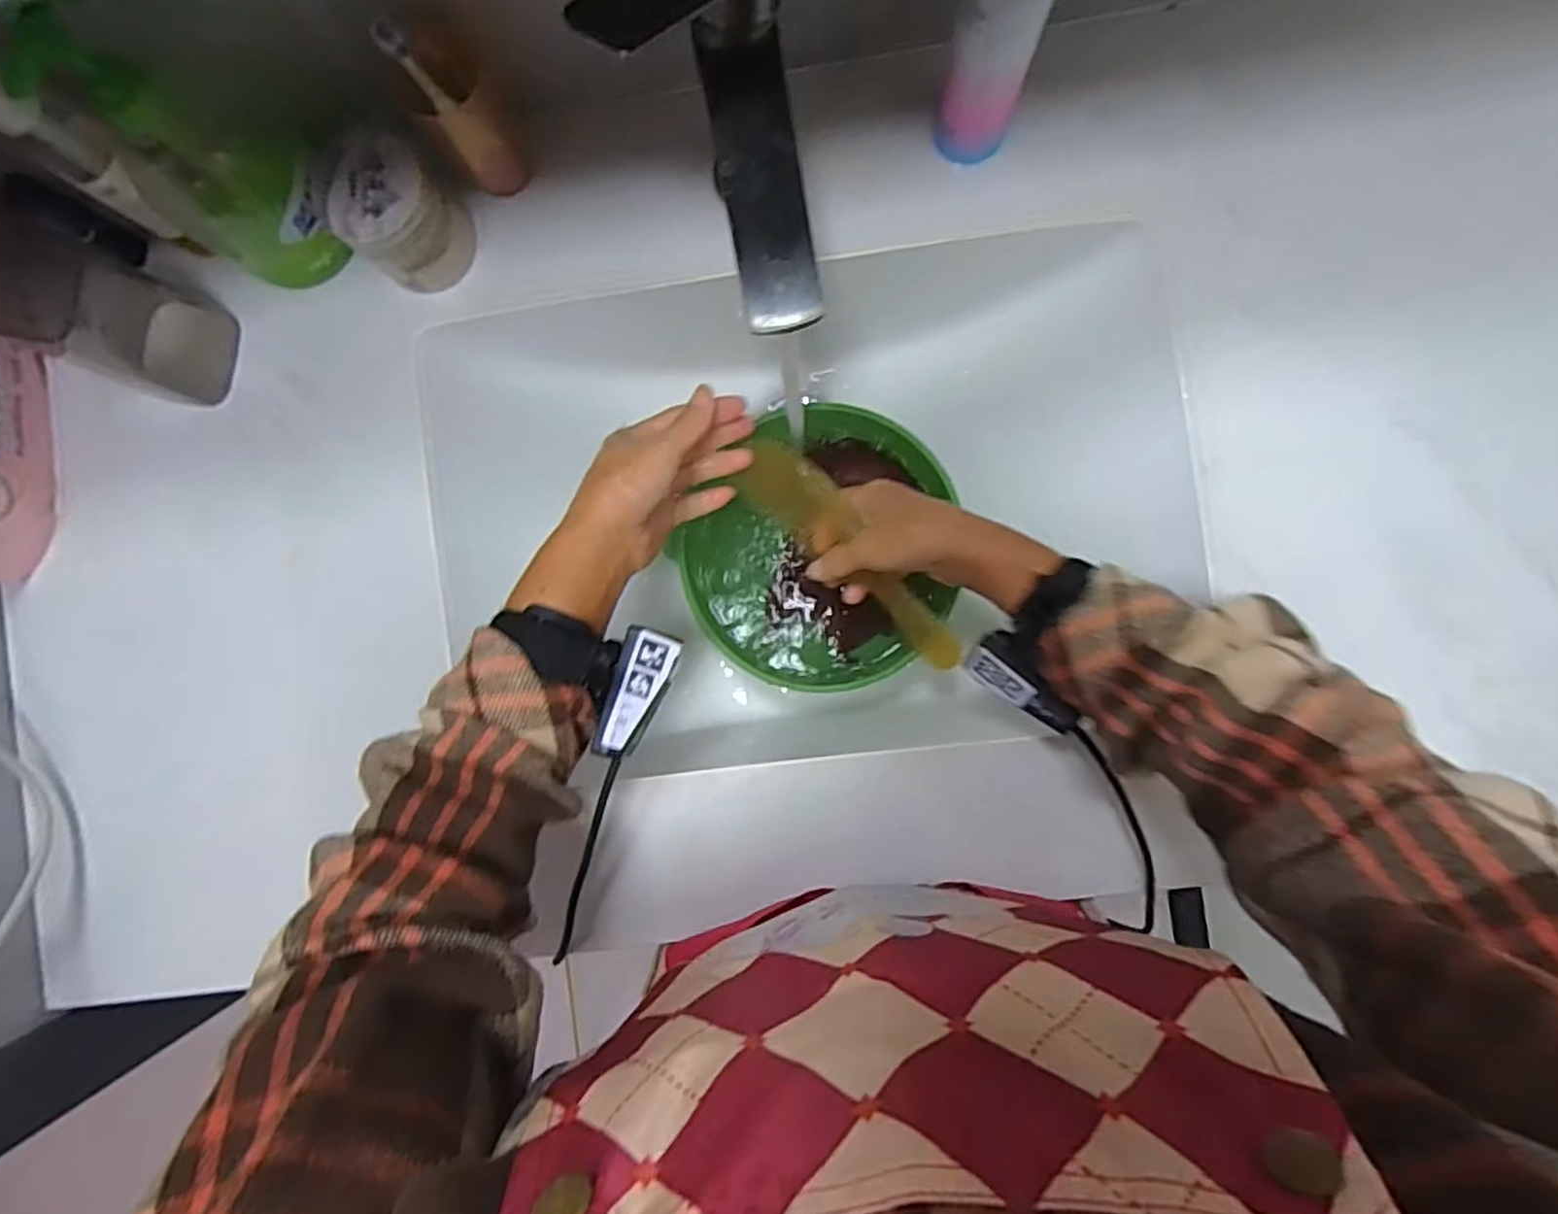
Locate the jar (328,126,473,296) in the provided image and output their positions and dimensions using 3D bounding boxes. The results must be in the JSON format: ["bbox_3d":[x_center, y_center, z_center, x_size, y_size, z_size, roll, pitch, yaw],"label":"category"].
[{"bbox_3d":[-0.222,-0.230,0.429,0.057,0.064,0.060,0,89,3],"label":"jar"}]

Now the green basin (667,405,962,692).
[{"bbox_3d":[0.035,-0.037,0.515,0.179,0.065,0.192,0,91,4],"label":"green basin"}]

